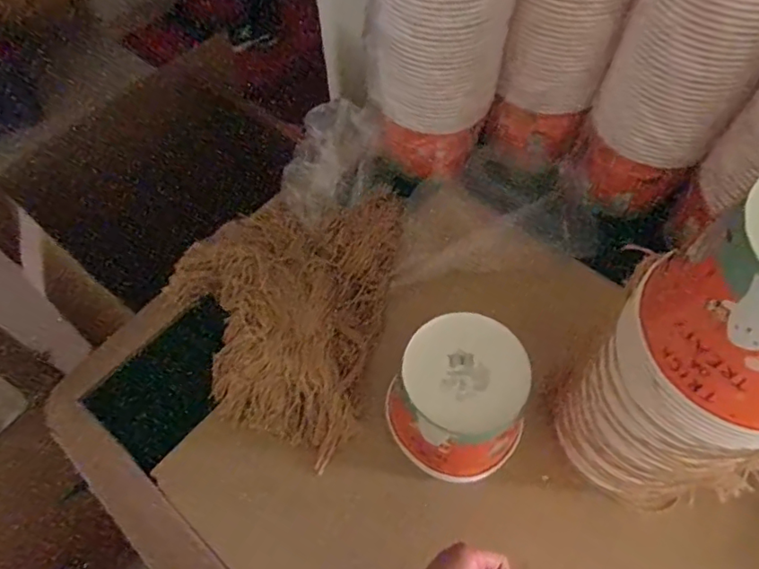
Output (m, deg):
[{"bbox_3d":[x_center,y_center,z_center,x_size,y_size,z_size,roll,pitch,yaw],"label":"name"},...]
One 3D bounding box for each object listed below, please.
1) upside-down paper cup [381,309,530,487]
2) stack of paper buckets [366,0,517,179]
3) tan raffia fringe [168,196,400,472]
[{"bbox_3d":[0.088,0.129,0.593,0.134,0.139,0.138,-1,60,1],"label":"upside-down paper cup"},{"bbox_3d":[0.076,-0.318,0.674,0.170,0.388,0.146,9,61,7],"label":"stack of paper buckets"},{"bbox_3d":[-0.135,0.008,0.731,0.305,0.061,0.382,13,62,9],"label":"tan raffia fringe"}]

